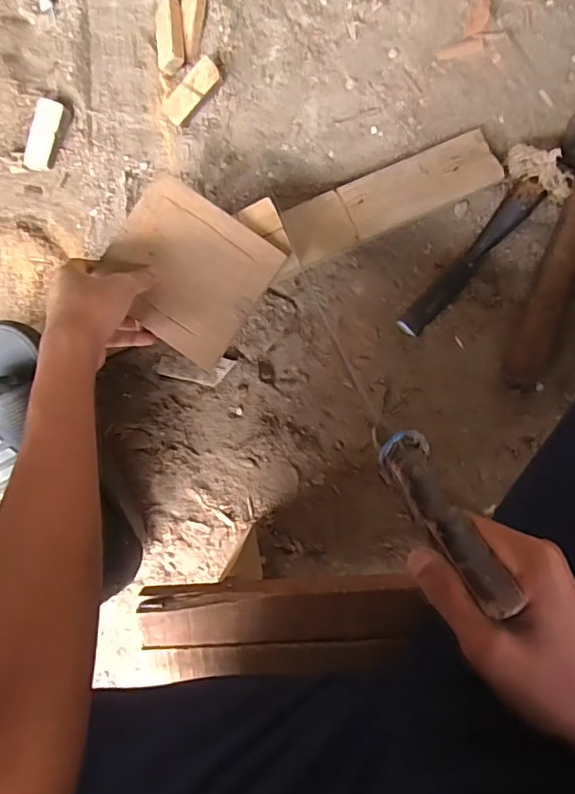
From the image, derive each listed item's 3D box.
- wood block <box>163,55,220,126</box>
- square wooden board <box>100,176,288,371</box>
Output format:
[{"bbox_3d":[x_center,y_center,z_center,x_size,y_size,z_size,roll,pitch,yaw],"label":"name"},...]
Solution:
[{"bbox_3d":[-0.098,-0.312,0.552,0.027,0.016,0.068,42,96,3],"label":"wood block"},{"bbox_3d":[-0.090,-0.112,0.475,0.135,0.008,0.120,36,96,4],"label":"square wooden board"}]

